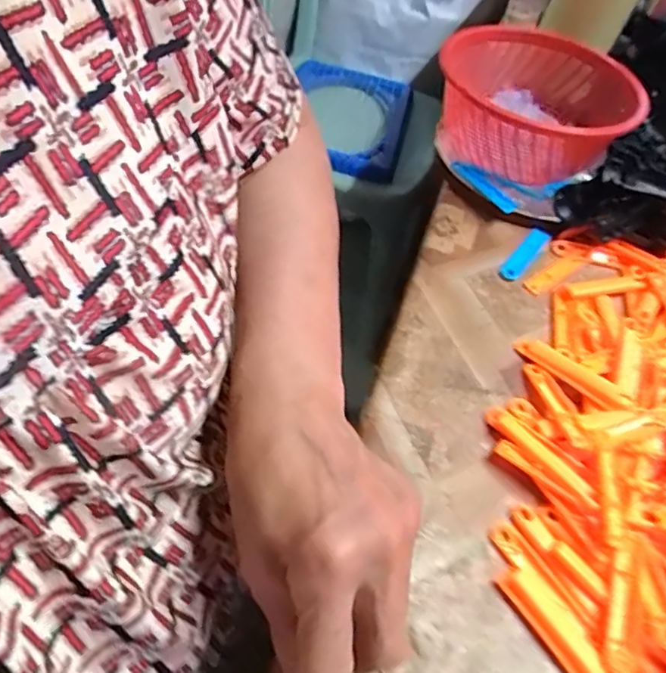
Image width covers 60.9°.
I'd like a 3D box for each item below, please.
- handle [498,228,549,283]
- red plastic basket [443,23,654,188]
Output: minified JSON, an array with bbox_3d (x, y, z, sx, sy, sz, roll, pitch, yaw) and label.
[{"bbox_3d":[0.159,-0.069,0.468,0.017,0.006,0.073,33,52,20],"label":"handle"},{"bbox_3d":[0.181,-0.211,0.530,0.163,0.086,0.187,9,48,-1],"label":"red plastic basket"}]

